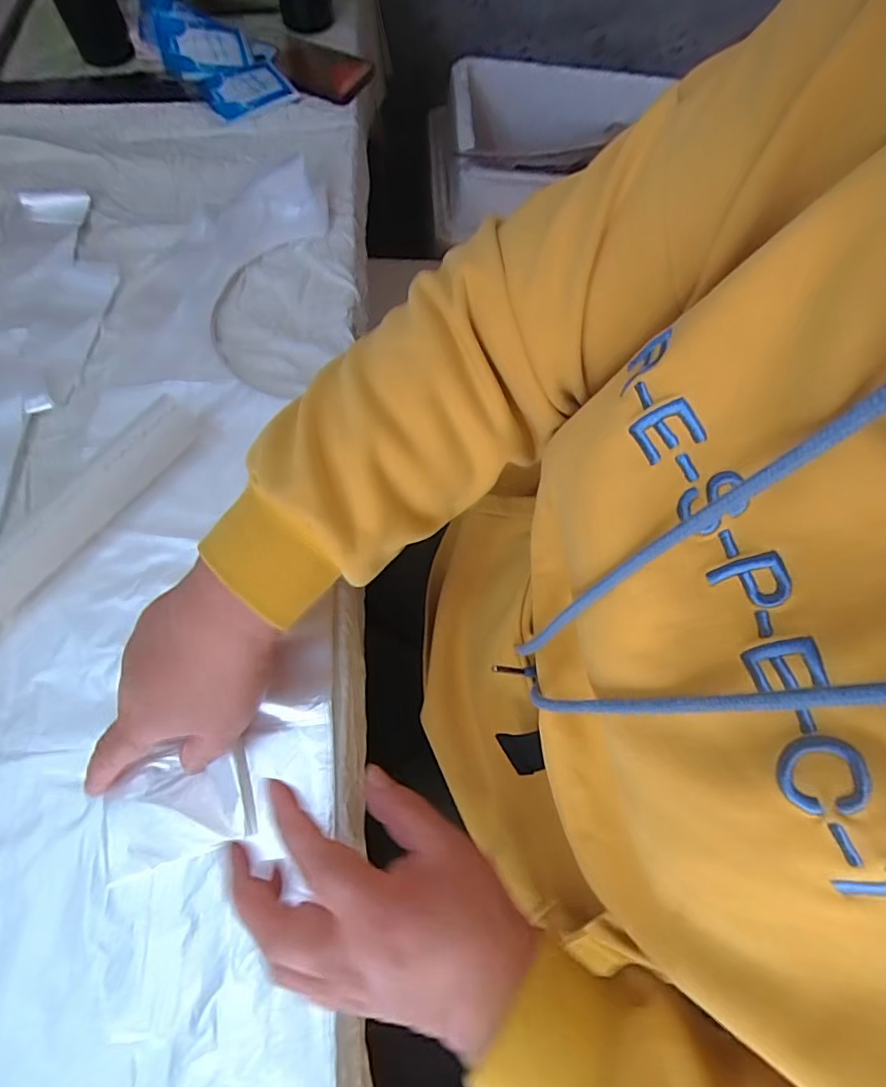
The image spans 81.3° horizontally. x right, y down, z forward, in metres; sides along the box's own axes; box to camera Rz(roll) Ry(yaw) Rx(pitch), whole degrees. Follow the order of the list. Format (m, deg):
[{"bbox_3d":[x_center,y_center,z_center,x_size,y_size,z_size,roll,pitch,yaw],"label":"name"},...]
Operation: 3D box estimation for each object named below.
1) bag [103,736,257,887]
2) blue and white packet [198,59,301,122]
[{"bbox_3d":[-0.163,0.160,0.316,0.087,0.008,0.059,-16,69,-7],"label":"bag"},{"bbox_3d":[-0.213,-0.493,0.563,0.091,0.021,0.076,-31,72,-13],"label":"blue and white packet"}]

